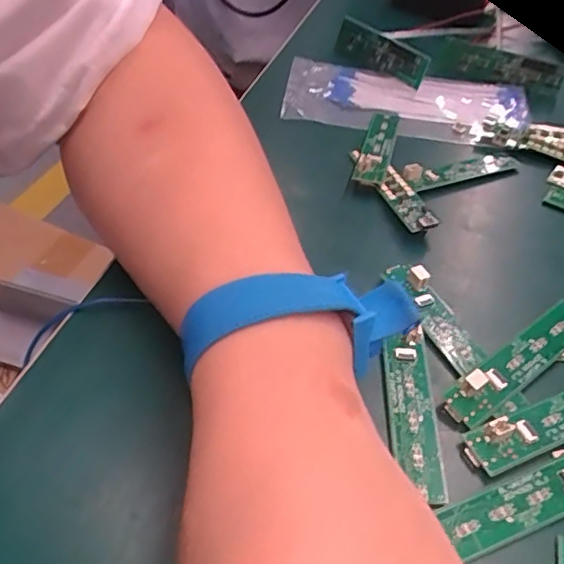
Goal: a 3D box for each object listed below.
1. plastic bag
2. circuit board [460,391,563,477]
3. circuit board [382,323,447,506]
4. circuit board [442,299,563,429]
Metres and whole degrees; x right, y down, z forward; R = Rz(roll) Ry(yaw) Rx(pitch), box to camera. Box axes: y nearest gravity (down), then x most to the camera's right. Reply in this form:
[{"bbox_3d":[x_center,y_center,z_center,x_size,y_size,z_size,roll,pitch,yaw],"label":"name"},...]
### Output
[{"bbox_3d":[0.081,-0.124,0.387,0.158,0.011,0.080,8,46,4],"label":"plastic bag"},{"bbox_3d":[0.104,0.050,0.218,0.082,0.008,0.017,-15,50,-21],"label":"circuit board"},{"bbox_3d":[0.049,0.047,0.218,0.018,0.006,0.065,4,50,0],"label":"circuit board"},{"bbox_3d":[0.096,0.029,0.232,0.081,0.011,0.016,-27,55,-29],"label":"circuit board"}]

